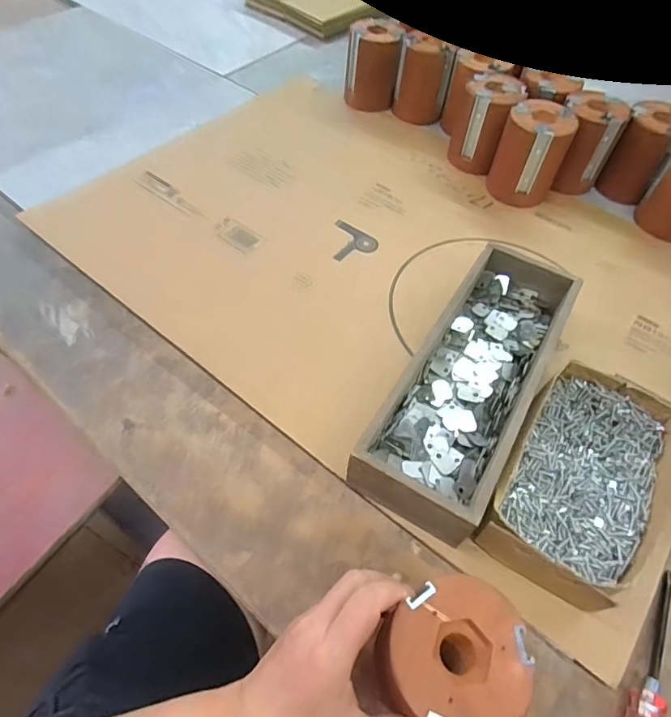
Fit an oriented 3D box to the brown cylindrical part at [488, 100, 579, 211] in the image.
[{"bbox_3d":[0.243,-0.255,0.601,0.077,0.101,0.078,1,56,-2],"label":"brown cylindrical part"}]

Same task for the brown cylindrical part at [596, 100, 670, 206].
[{"bbox_3d":[0.395,-0.262,0.614,0.067,0.100,0.072,1,56,-2],"label":"brown cylindrical part"}]

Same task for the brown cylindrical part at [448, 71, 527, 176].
[{"bbox_3d":[0.198,-0.307,0.632,0.076,0.100,0.076,26,59,14],"label":"brown cylindrical part"}]

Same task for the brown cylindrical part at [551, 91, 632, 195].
[{"bbox_3d":[0.315,-0.270,0.614,0.075,0.101,0.091,22,58,12],"label":"brown cylindrical part"}]

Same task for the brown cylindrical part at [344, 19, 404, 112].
[{"bbox_3d":[0.054,-0.438,0.713,0.076,0.100,0.068,1,56,-2],"label":"brown cylindrical part"}]

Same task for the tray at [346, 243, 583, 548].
[{"bbox_3d":[0.127,0.014,0.432,0.098,0.065,0.294,28,59,16],"label":"tray"}]

